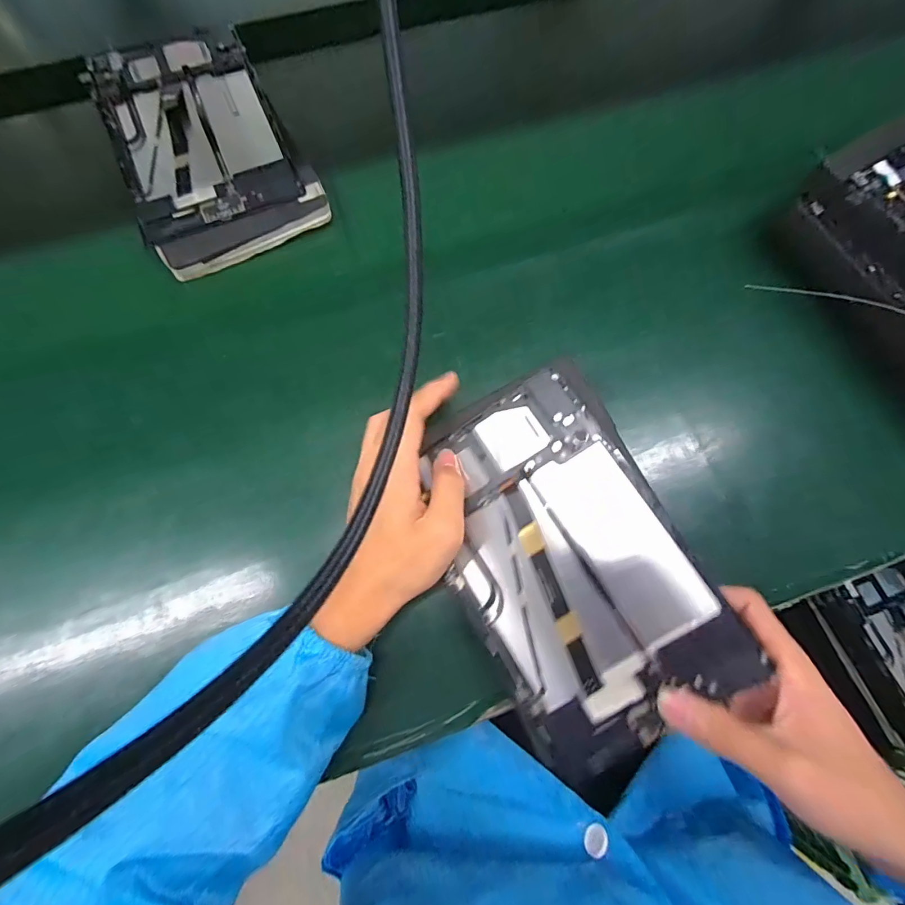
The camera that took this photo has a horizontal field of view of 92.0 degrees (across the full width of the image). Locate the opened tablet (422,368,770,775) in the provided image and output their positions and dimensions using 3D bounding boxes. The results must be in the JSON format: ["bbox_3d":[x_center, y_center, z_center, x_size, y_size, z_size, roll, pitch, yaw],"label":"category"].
[{"bbox_3d":[0.078,0.073,0.305,0.148,0.012,0.240,-31,77,7],"label":"opened tablet"}]

